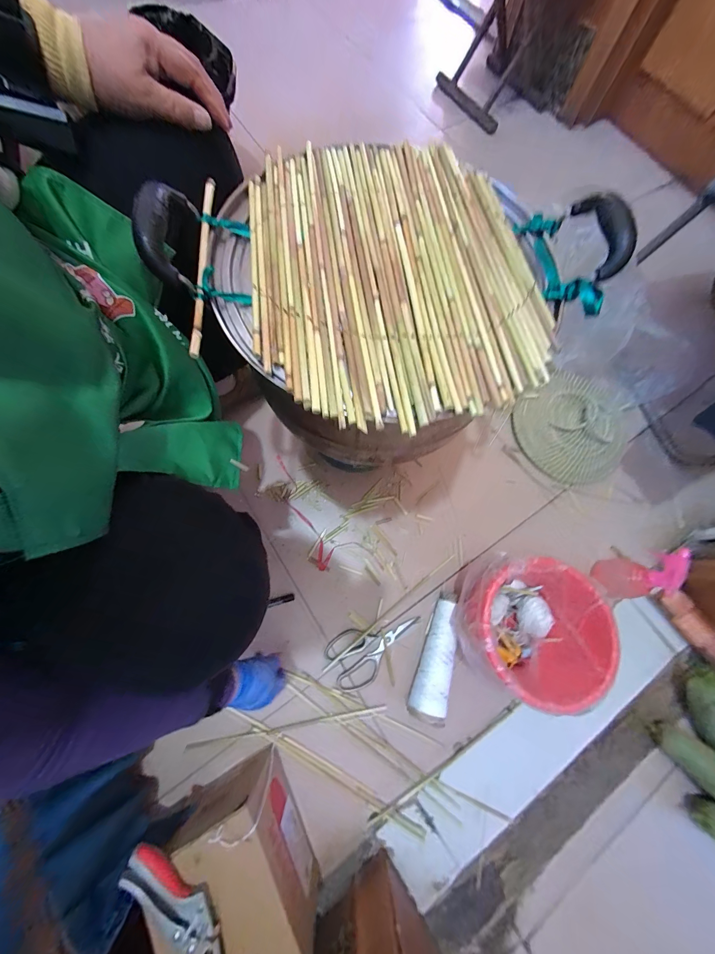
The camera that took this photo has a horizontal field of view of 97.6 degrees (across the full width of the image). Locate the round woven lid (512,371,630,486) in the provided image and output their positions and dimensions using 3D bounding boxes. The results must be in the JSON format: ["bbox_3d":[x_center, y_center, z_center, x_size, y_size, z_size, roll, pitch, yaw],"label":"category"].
[{"bbox_3d":[0.556,-0.129,0.769,0.317,0.064,0.252,-36,79,-12],"label":"round woven lid"}]

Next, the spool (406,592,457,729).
[{"bbox_3d":[0.151,0.339,0.609,0.063,0.062,0.223,16,74,1],"label":"spool"}]

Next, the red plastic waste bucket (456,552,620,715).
[{"bbox_3d":[0.295,0.264,0.571,0.211,0.180,0.212,1,74,-3],"label":"red plastic waste bucket"}]

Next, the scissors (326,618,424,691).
[{"bbox_3d":[0.040,0.341,0.627,0.195,0.006,0.099,-24,77,-10],"label":"scissors"}]

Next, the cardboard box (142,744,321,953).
[{"bbox_3d":[-0.169,0.579,0.463,0.150,0.185,0.204,-22,76,-9],"label":"cardboard box"}]

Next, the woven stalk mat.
[{"bbox_3d":[0.036,-0.211,0.321,0.278,0.010,0.347,-6,74,-4],"label":"woven stalk mat"}]

